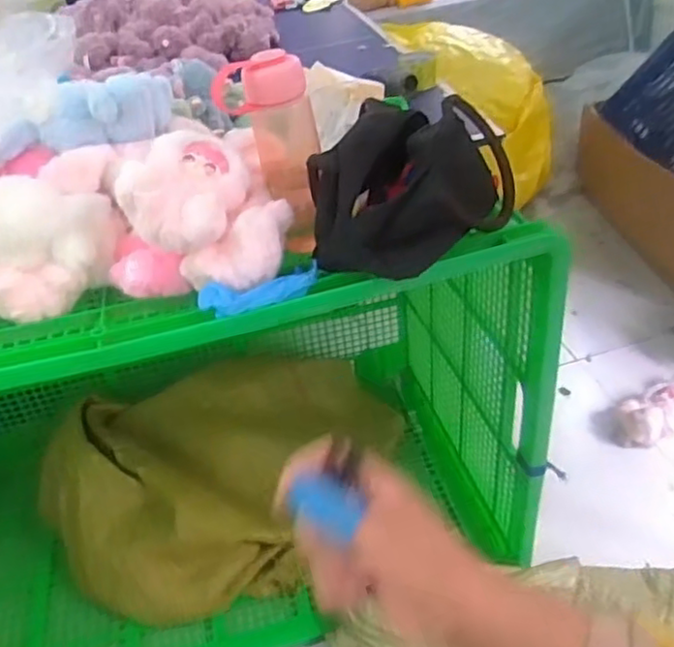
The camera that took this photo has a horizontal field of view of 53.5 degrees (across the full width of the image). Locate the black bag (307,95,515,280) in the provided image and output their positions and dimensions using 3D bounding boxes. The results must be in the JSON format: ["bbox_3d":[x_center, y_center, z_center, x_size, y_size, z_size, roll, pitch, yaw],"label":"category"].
[{"bbox_3d":[0.080,-0.149,0.735,0.177,0.118,0.224,14,41,24],"label":"black bag"}]

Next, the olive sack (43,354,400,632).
[{"bbox_3d":[-0.192,0.277,1.211,0.615,0.232,0.385,-16,38,-14],"label":"olive sack"}]

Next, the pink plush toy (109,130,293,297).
[{"bbox_3d":[-0.155,-0.122,0.736,0.198,0.130,0.133,-3,37,3],"label":"pink plush toy"}]

